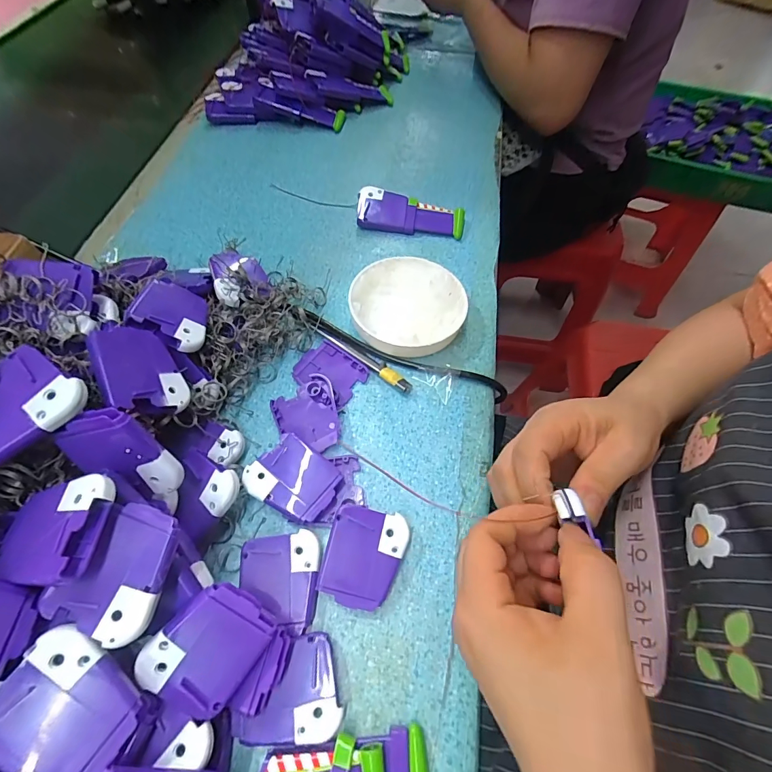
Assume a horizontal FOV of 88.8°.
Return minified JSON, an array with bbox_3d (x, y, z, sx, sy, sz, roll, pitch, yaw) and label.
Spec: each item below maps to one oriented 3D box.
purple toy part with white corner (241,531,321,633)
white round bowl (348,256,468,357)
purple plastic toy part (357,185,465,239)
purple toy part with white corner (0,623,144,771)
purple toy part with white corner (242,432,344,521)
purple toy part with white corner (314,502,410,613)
[{"bbox_3d":[-0.071,0.128,0.262,0.051,0.006,0.058,2,60,-2],"label":"purple toy part with white corner"},{"bbox_3d":[0.020,-0.077,0.371,0.106,0.029,0.098,1,60,-2],"label":"white round bowl"},{"bbox_3d":[0.028,-0.195,0.446,0.119,0.023,0.045,4,60,-1],"label":"purple plastic toy part"},{"bbox_3d":[-0.151,0.152,0.184,0.061,0.006,0.050,40,64,0],"label":"purple toy part with white corner"},{"bbox_3d":[-0.067,0.069,0.291,0.060,0.014,0.050,32,64,14],"label":"purple toy part with white corner"},{"bbox_3d":[-0.015,0.116,0.269,0.051,0.020,0.060,13,60,4],"label":"purple toy part with white corner"}]

